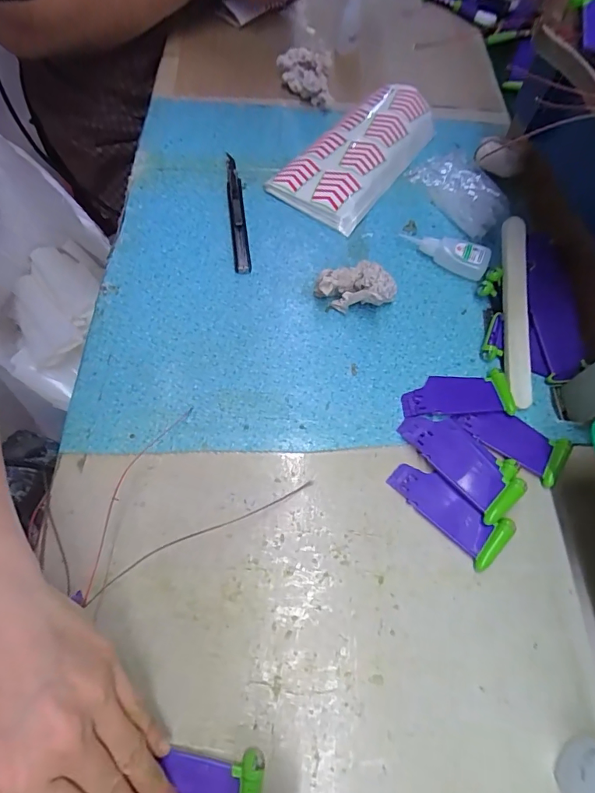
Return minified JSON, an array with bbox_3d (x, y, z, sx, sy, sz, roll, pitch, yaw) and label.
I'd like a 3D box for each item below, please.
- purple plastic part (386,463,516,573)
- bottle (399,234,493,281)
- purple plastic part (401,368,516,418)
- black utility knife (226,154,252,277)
[{"bbox_3d":[0.112,0.082,0.323,0.090,0.009,0.038,41,68,16],"label":"purple plastic part"},{"bbox_3d":[0.145,-0.145,0.428,0.086,0.026,0.023,31,66,12],"label":"bottle"},{"bbox_3d":[0.132,-0.003,0.361,0.089,0.012,0.038,0,63,-4],"label":"purple plastic part"},{"bbox_3d":[-0.062,-0.191,0.446,0.016,0.011,0.156,-6,64,-7],"label":"black utility knife"}]

